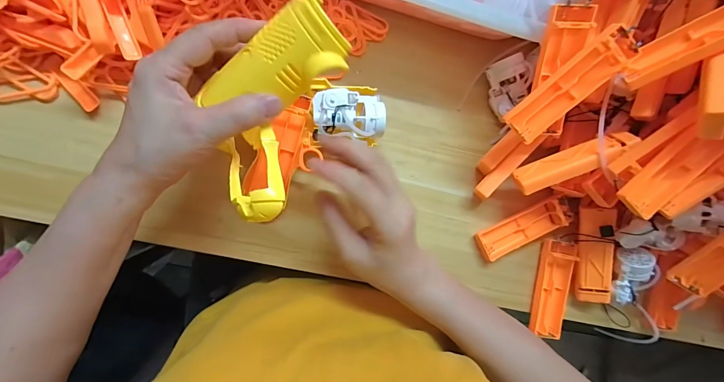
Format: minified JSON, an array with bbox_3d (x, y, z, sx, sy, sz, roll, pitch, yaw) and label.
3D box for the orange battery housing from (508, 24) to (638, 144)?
[{"bbox_3d":[0.178,-0.091,0.300,0.033,0.026,0.108,45,110,-7],"label":"orange battery housing"}]

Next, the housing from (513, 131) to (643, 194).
[{"bbox_3d":[0.202,-0.028,0.331,0.105,0.024,0.024,-24,94,14],"label":"housing"}]

